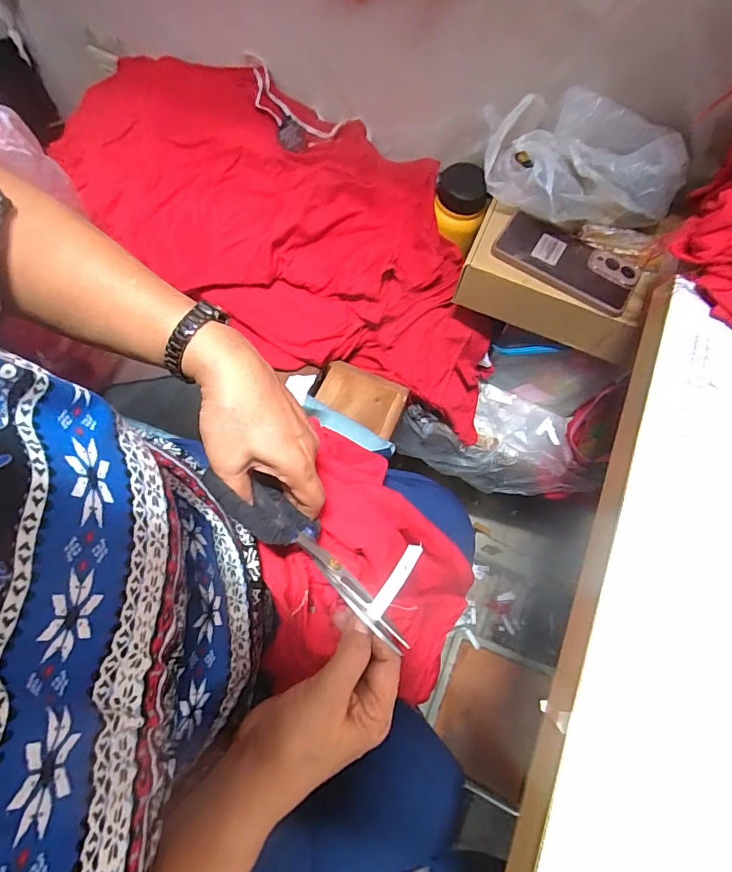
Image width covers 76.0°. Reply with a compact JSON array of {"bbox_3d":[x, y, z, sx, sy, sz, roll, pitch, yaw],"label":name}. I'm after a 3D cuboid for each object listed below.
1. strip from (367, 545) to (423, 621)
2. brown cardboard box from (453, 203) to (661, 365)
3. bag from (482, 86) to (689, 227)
[{"bbox_3d":[0.021,0.101,0.328,0.011,0.004,0.060,33,60,11],"label":"strip"},{"bbox_3d":[0.234,-0.181,0.569,0.228,0.080,0.109,23,67,7],"label":"brown cardboard box"},{"bbox_3d":[0.230,-0.303,0.516,0.223,0.090,0.101,30,68,10],"label":"bag"}]

